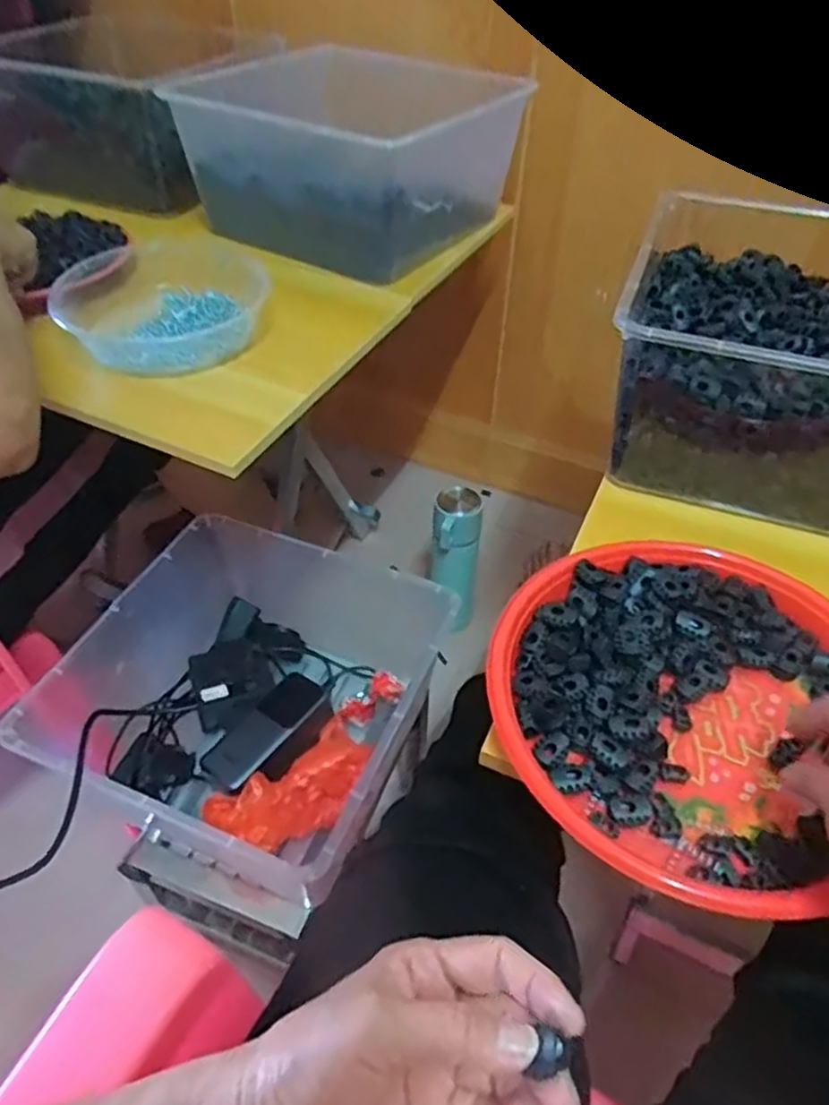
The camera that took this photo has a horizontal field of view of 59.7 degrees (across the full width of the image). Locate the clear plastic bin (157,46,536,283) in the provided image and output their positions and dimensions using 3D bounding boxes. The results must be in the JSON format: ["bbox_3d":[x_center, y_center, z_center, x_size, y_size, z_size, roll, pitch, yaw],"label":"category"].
[{"bbox_3d":[-0.079,-0.434,0.800,0.311,0.136,0.241,26,50,22],"label":"clear plastic bin"}]

